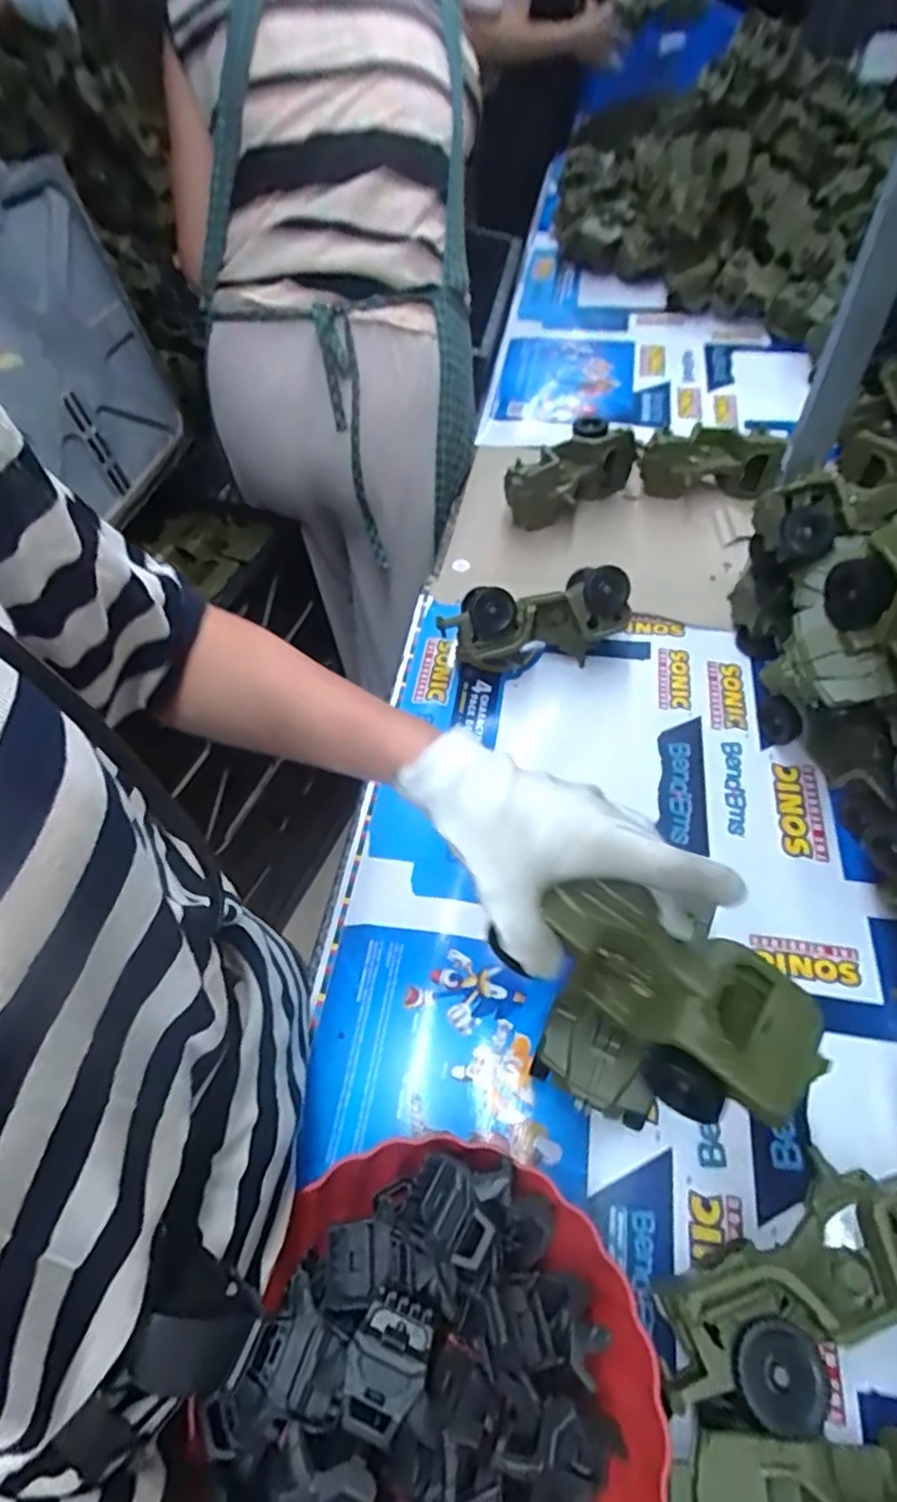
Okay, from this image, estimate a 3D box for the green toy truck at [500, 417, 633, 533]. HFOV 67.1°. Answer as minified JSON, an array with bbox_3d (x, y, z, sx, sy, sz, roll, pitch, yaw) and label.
[{"bbox_3d":[0.150,-0.342,0.841,0.170,0.077,0.087,-37,60,-20],"label":"green toy truck"}]

